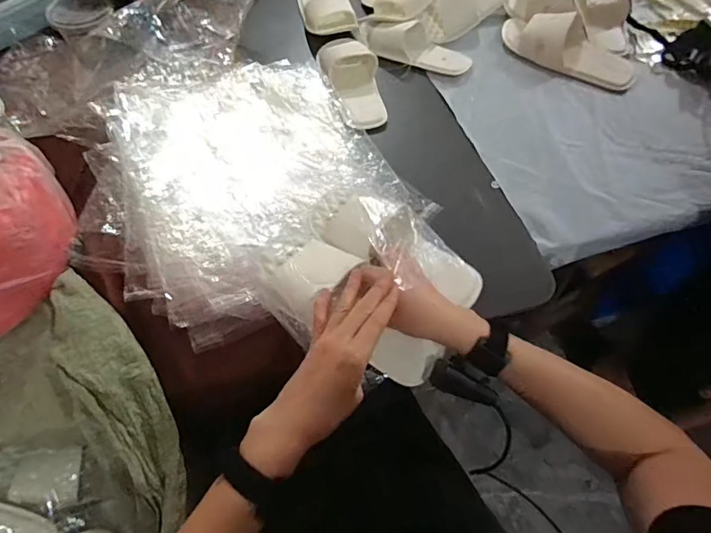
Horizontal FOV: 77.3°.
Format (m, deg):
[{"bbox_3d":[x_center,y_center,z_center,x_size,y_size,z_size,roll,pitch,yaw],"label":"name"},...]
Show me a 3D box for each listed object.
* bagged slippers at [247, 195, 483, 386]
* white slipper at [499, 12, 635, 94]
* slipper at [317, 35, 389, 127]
[{"bbox_3d":[0.016,0.003,0.521,0.218,0.079,0.249,-36,66,-21],"label":"bagged slippers"},{"bbox_3d":[0.425,-0.442,0.881,0.272,0.063,0.118,26,62,14],"label":"white slipper"},{"bbox_3d":[-0.005,-0.352,0.850,0.111,0.058,0.266,-12,60,-9],"label":"slipper"}]

